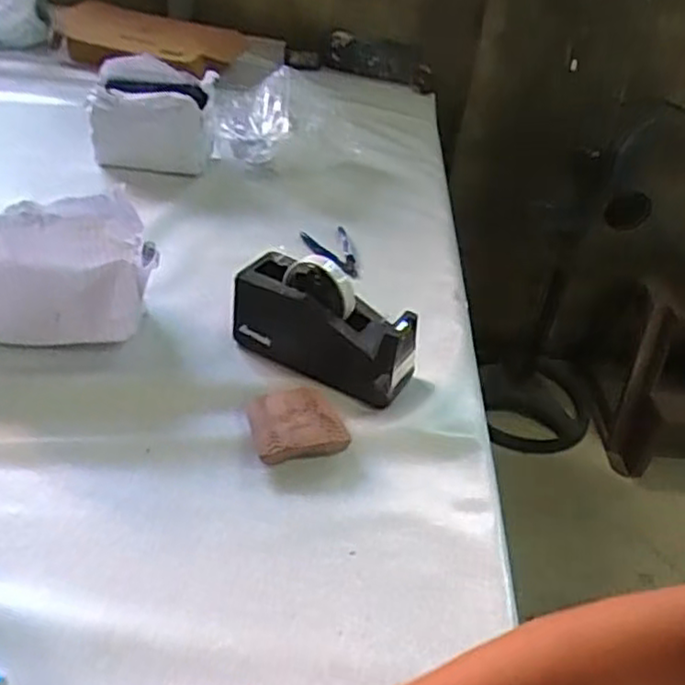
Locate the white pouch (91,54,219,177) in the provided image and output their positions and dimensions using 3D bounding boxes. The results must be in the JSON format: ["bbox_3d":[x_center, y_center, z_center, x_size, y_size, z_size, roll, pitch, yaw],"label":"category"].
[{"bbox_3d":[-0.308,-0.372,1.136,0.177,0.148,0.135,2,38,-7],"label":"white pouch"}]

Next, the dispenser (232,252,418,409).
[{"bbox_3d":[-0.021,-0.021,0.765,0.202,0.105,0.073,22,40,18],"label":"dispenser"}]

